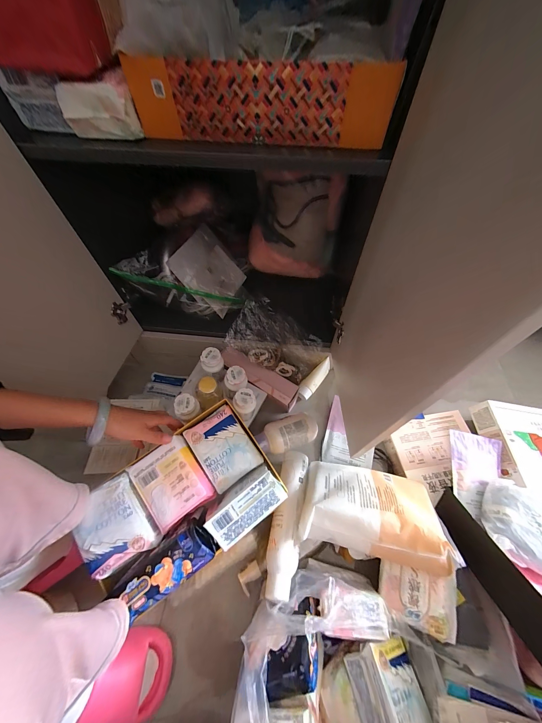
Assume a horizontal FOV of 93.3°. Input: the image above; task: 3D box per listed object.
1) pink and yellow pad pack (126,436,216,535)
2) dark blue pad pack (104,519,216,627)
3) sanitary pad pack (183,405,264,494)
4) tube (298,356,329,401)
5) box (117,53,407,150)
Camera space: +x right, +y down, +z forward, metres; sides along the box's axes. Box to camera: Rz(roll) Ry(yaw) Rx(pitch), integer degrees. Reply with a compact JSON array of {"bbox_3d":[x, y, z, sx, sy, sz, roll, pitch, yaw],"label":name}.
[{"bbox_3d":[-0.166,0.203,0.431,0.098,0.043,0.113,-33,64,-18],"label":"pink and yellow pad pack"},{"bbox_3d":[-0.158,0.302,0.378,0.152,0.049,0.068,-30,63,-17],"label":"dark blue pad pack"},{"bbox_3d":[-0.087,0.159,0.477,0.092,0.039,0.123,-33,79,-12],"label":"sanitary pad pack"},{"bbox_3d":[0.121,0.046,0.699,0.041,0.031,0.131,38,88,21],"label":"tube"},{"bbox_3d":[-0.027,-0.330,0.331,0.357,0.083,0.040,10,59,6],"label":"box"}]

